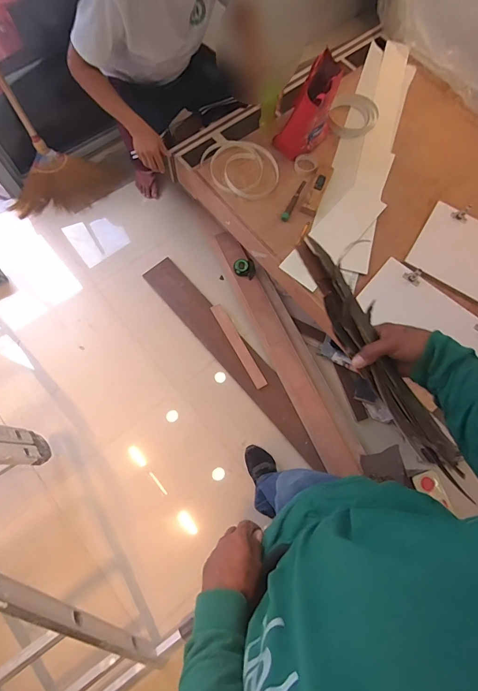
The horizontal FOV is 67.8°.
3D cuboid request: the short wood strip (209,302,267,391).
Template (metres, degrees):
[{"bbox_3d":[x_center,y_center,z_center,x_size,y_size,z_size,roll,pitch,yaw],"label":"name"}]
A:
[{"bbox_3d":[-0.003,-0.005,1.490,0.050,0.019,0.402,-28,75,-10],"label":"short wood strip"}]

